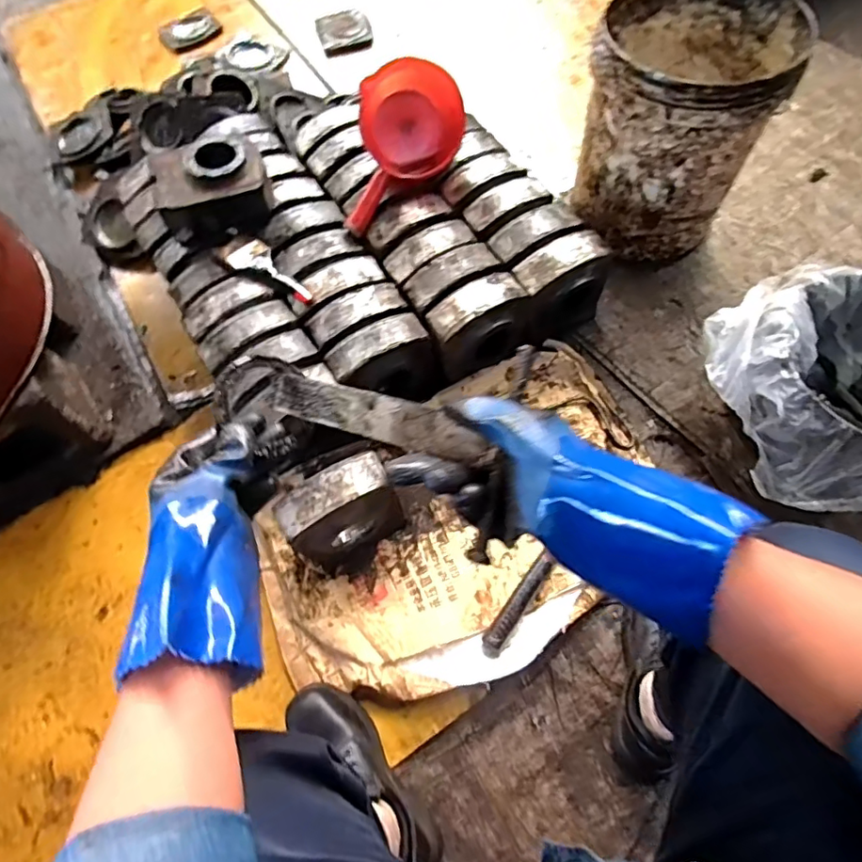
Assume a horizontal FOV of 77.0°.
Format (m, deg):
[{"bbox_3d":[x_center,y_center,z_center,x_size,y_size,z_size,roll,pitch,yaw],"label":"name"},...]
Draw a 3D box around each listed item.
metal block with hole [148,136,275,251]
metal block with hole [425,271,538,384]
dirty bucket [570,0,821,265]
[{"bbox_3d":[-0.361,-0.405,0.906,0.178,0.095,0.137,-14,65,-1],"label":"metal block with hole"},{"bbox_3d":[0.085,-0.173,0.882,0.163,0.126,0.089,-24,66,-6],"label":"metal block with hole"},{"bbox_3d":[0.410,-0.534,0.922,0.279,0.282,0.302,17,68,12],"label":"dirty bucket"}]

